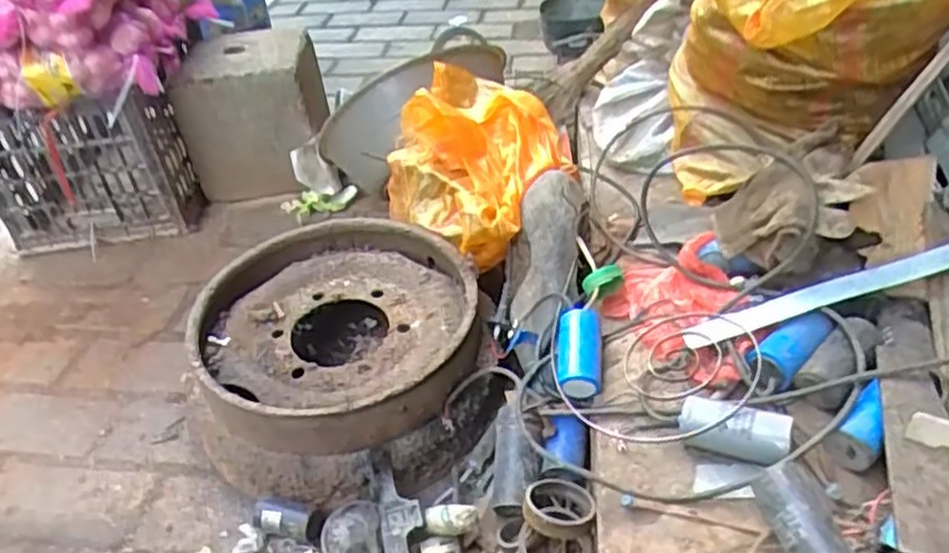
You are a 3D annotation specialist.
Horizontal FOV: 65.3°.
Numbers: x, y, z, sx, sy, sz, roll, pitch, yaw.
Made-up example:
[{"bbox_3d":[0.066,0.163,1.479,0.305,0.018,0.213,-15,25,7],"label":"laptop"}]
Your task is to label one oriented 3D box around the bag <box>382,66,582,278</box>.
[{"bbox_3d":[0.000,-0.170,1.149,0.227,0.198,0.277,-30,45,-29],"label":"bag"}]

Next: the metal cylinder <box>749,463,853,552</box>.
[{"bbox_3d":[0.283,0.222,0.637,0.052,0.057,0.112,-5,38,-1],"label":"metal cylinder"}]

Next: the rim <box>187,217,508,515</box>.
[{"bbox_3d":[-0.194,0.099,1.048,0.395,0.144,0.439,-14,39,-12],"label":"rim"}]

